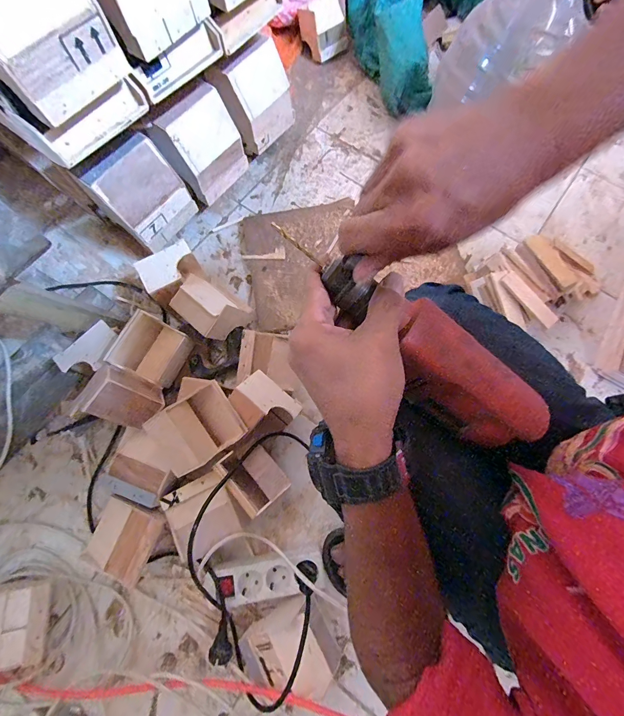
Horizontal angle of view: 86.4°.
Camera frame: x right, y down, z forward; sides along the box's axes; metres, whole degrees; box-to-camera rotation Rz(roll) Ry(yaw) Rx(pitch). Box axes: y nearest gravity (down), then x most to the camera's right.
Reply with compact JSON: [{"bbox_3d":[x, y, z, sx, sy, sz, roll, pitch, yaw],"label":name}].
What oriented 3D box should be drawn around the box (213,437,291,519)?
[{"bbox_3d":[-0.096,0.183,0.525,0.078,0.075,0.111,-40,79,-11],"label":"box"}]

